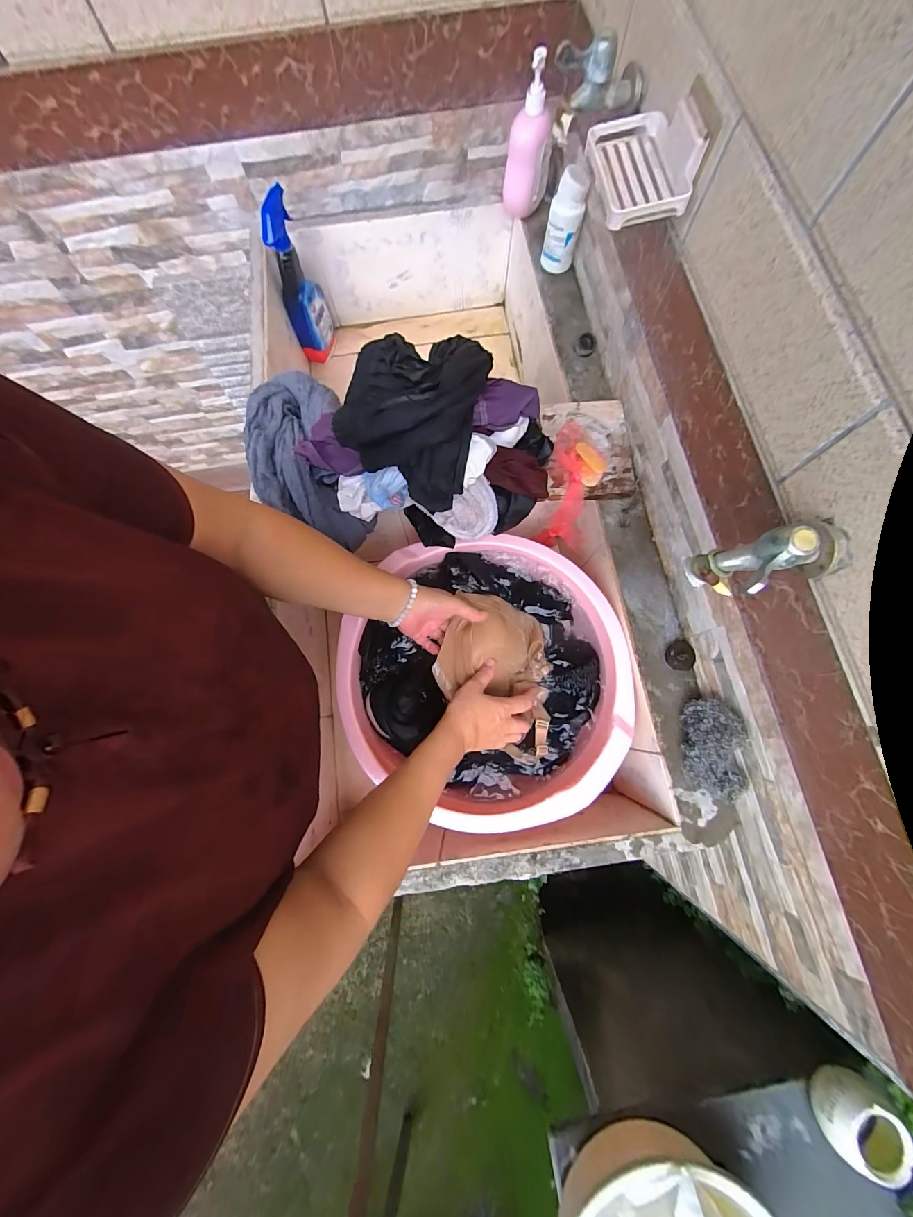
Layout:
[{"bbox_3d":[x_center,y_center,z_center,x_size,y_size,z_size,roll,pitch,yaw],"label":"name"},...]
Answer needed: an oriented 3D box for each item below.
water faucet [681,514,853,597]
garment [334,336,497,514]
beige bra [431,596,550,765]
[{"bbox_3d":[0.254,-0.042,0.307,0.103,0.068,0.046,-16,76,-2],"label":"water faucet"},{"bbox_3d":[-0.054,-0.236,0.467,0.156,0.098,0.181,14,77,5],"label":"garment"},{"bbox_3d":[0.053,0.093,0.557,0.159,0.052,0.222,5,76,3],"label":"beige bra"}]

